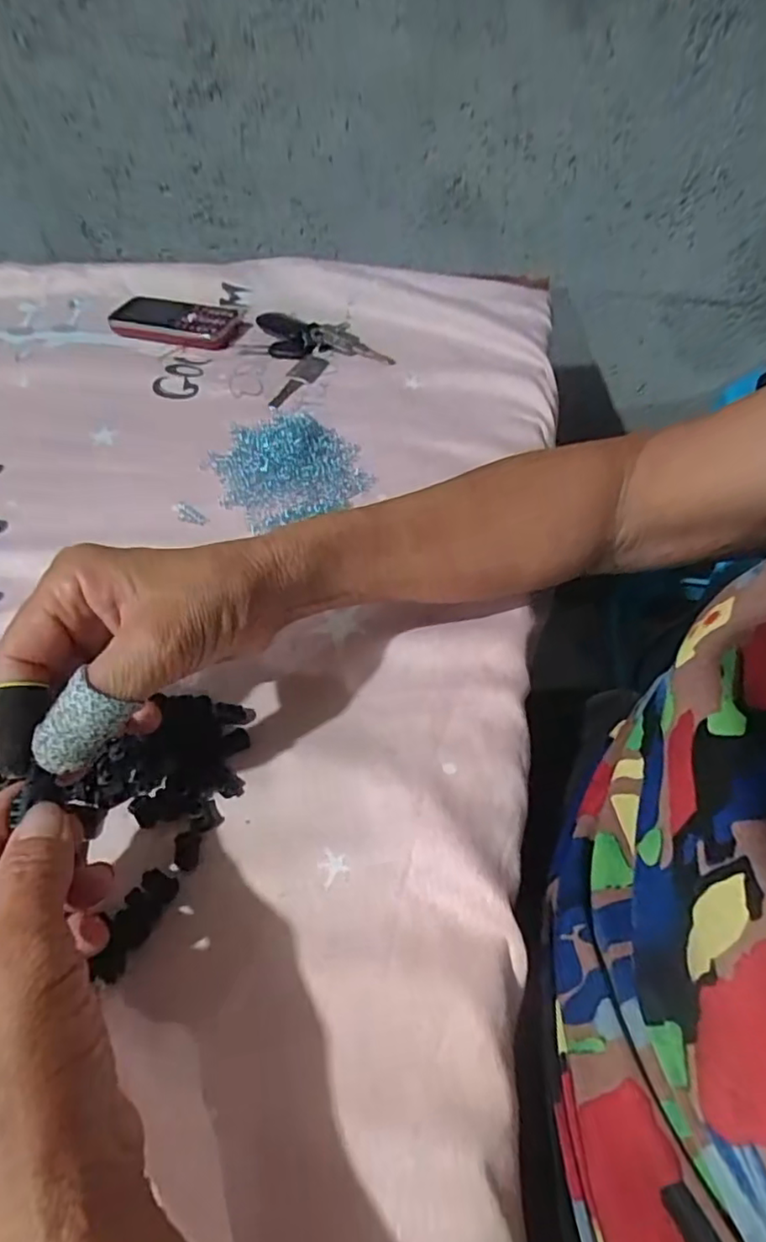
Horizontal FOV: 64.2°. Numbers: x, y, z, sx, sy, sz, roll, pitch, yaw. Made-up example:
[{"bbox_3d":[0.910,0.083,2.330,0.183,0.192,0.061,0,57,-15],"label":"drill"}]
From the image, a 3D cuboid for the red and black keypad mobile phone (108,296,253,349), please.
[{"bbox_3d":[-0.193,-0.284,0.575,0.133,0.013,0.061,13,53,13],"label":"red and black keypad mobile phone"}]

